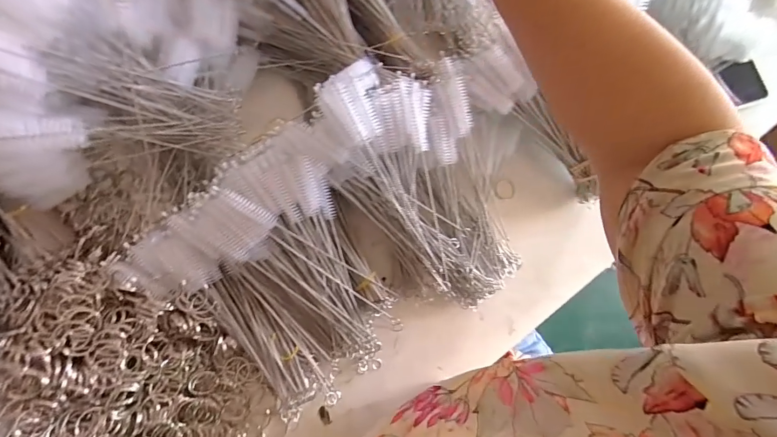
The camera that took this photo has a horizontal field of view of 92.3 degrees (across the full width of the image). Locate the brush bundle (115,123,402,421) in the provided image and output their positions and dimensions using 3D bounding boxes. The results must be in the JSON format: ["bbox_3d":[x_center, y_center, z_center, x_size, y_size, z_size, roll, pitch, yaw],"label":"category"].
[{"bbox_3d":[-0.099,0.063,0.344,0.198,0.076,0.227,-29,89,-7],"label":"brush bundle"}]

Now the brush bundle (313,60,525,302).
[{"bbox_3d":[0.037,-0.022,0.360,0.150,0.099,0.236,-20,88,-7],"label":"brush bundle"}]

